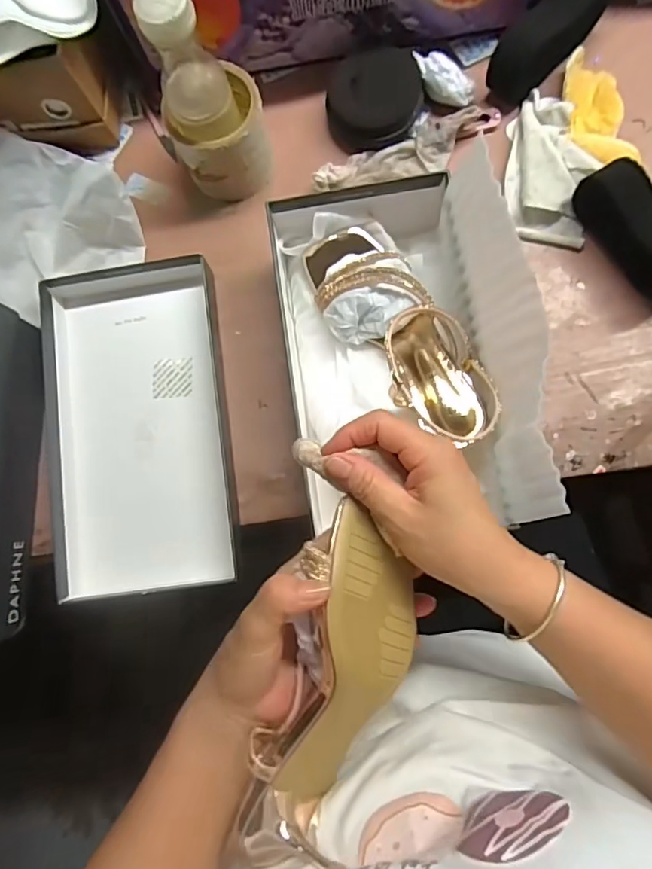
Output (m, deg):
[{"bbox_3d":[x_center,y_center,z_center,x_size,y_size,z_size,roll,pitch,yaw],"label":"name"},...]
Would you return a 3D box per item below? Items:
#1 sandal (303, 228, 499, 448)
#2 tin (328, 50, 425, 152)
[{"bbox_3d":[0.061,-0.090,0.447,0.085,0.059,0.226,-36,81,-1],"label":"sandal"},{"bbox_3d":[0.048,-0.333,0.534,0.092,0.033,0.080,-4,82,4],"label":"tin"}]

